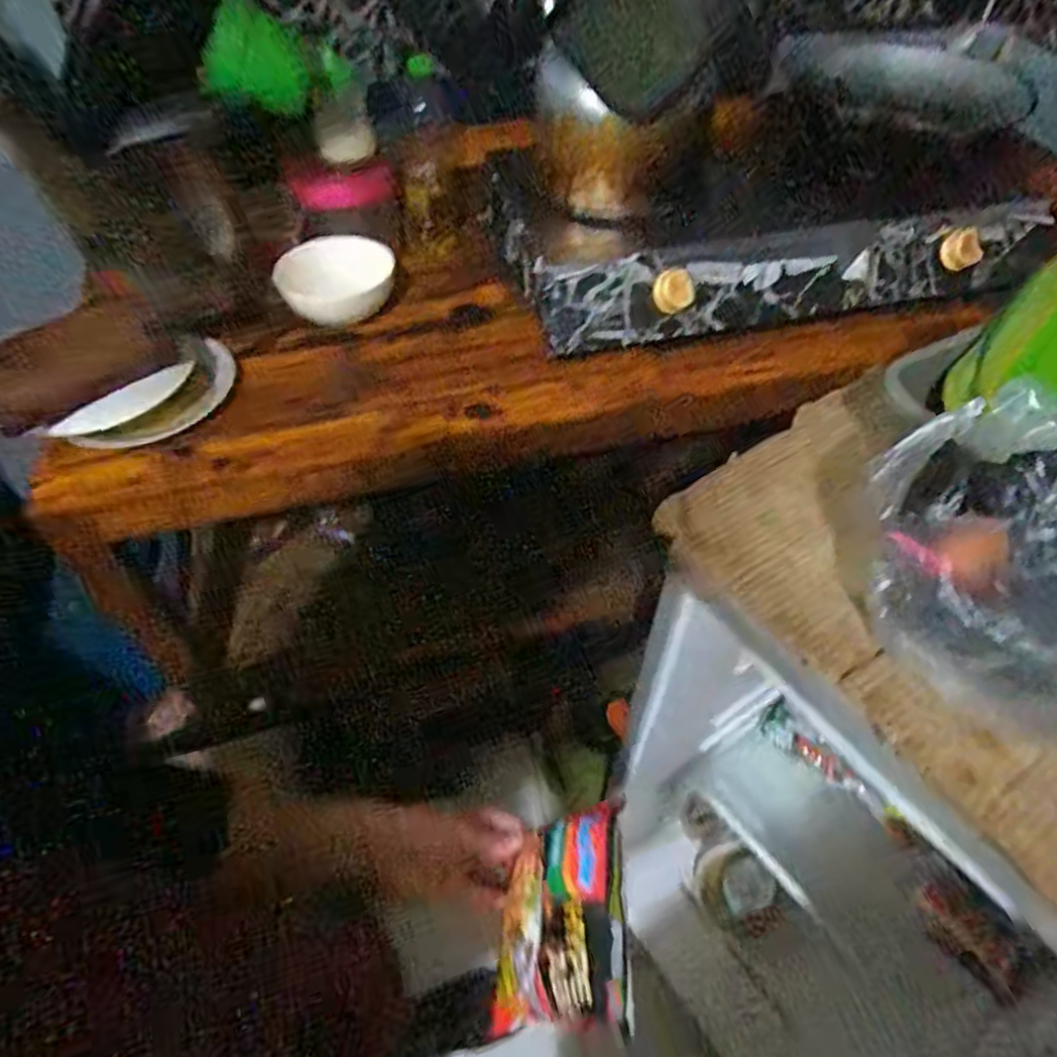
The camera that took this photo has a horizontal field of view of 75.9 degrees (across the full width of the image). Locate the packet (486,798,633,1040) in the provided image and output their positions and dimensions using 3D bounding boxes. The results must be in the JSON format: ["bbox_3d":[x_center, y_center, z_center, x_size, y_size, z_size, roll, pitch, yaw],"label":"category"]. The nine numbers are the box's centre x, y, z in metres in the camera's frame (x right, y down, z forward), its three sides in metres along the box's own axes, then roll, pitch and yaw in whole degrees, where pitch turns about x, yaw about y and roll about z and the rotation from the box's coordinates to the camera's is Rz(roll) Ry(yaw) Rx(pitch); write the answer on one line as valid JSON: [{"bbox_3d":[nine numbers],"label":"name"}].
[{"bbox_3d":[0.019,0.259,0.455,0.098,0.023,0.131,-16,54,30],"label":"packet"}]

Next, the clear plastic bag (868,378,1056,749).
[{"bbox_3d":[0.261,0.025,0.375,0.092,0.189,0.167,-35,59,-25],"label":"clear plastic bag"}]

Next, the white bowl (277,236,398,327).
[{"bbox_3d":[-0.255,-0.328,0.908,0.152,0.087,0.145,-9,52,-7],"label":"white bowl"}]

